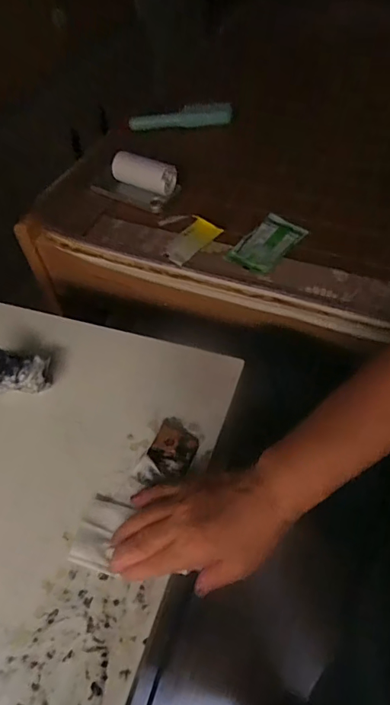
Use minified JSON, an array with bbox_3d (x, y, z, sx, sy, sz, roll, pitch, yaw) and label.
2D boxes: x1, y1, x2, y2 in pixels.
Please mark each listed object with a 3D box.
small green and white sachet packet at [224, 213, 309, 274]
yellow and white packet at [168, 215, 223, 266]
[{"bbox_3d":[0.102,-0.154,0.641,0.067,0.009,0.110,32,62,26],"label":"small green and white sachet packet"},{"bbox_3d":[-0.005,-0.158,0.641,0.045,0.017,0.082,31,62,26],"label":"yellow and white packet"}]

